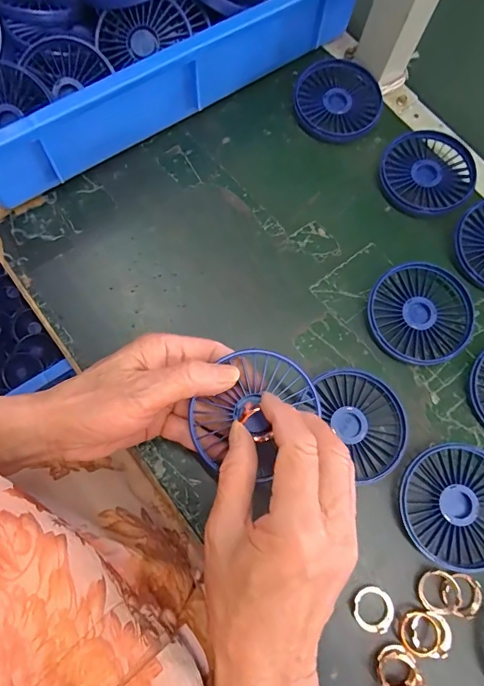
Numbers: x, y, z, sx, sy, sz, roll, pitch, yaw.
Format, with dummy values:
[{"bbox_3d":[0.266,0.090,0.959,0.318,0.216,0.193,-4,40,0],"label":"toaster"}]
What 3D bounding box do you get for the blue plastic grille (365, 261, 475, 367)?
[{"bbox_3d":[0.152,-0.025,0.356,0.085,0.012,0.087,1,73,-4],"label":"blue plastic grille"}]

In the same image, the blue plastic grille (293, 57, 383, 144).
[{"bbox_3d":[0.096,-0.245,0.419,0.085,0.013,0.092,9,72,-1],"label":"blue plastic grille"}]

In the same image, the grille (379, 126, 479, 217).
[{"bbox_3d":[0.178,-0.163,0.399,0.087,0.012,0.088,-32,78,-13],"label":"grille"}]

